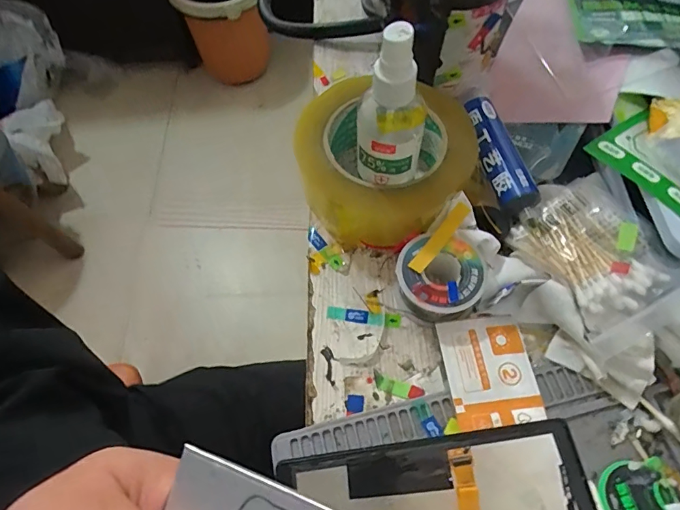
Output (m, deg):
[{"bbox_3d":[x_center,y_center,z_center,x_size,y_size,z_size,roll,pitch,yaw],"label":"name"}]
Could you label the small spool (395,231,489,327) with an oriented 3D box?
[{"bbox_3d":[0.063,0.016,0.286,0.052,0.034,0.049,-1,63,2],"label":"small spool"}]

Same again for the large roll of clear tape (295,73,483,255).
[{"bbox_3d":[0.031,-0.064,0.317,0.115,0.051,0.109,-1,63,2],"label":"large roll of clear tape"}]

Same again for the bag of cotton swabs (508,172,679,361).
[{"bbox_3d":[0.159,-0.003,0.263,0.078,0.018,0.098,-27,65,-11],"label":"bag of cotton swabs"}]

